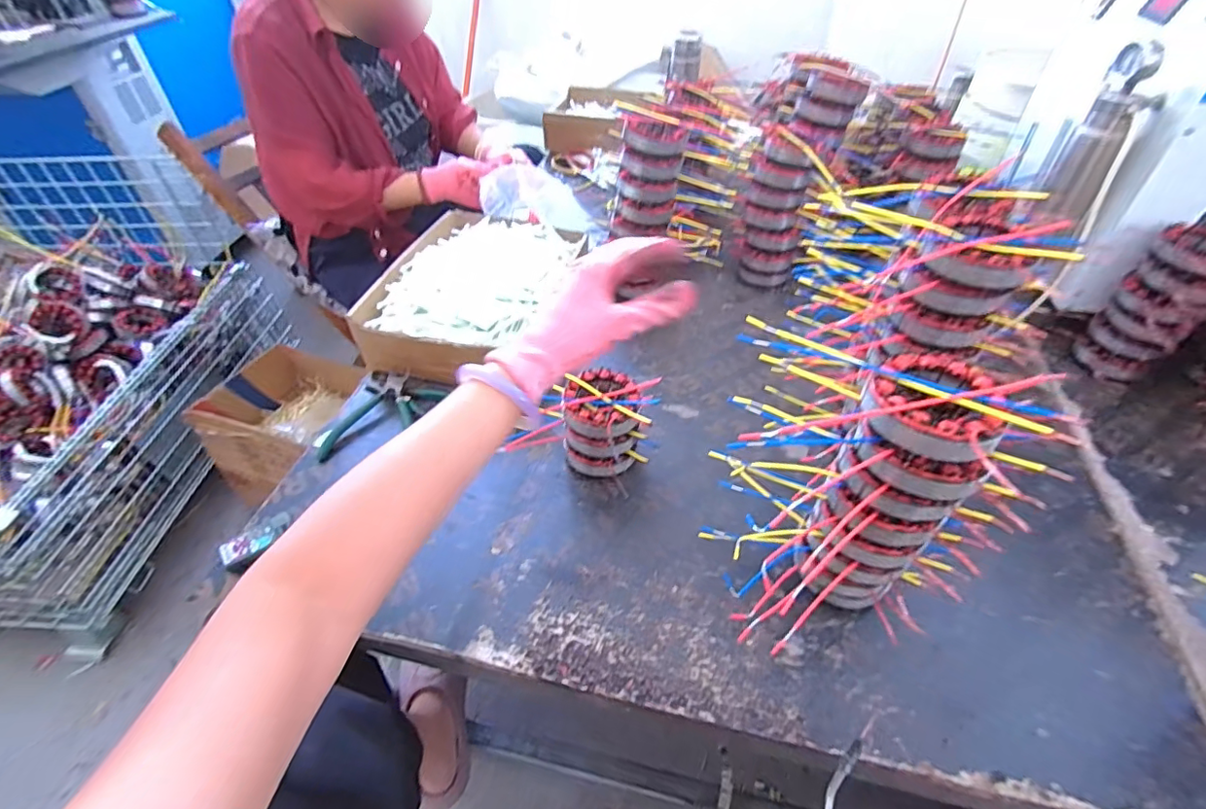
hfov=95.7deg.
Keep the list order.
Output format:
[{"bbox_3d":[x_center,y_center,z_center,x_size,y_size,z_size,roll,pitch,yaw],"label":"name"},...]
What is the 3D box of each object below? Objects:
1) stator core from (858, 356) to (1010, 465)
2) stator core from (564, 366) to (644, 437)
[{"bbox_3d":[0.228,-0.003,0.373,0.081,0.028,0.080,26,52,25],"label":"stator core"},{"bbox_3d":[0.000,-0.002,0.602,0.081,0.025,0.089,1,46,3],"label":"stator core"}]

